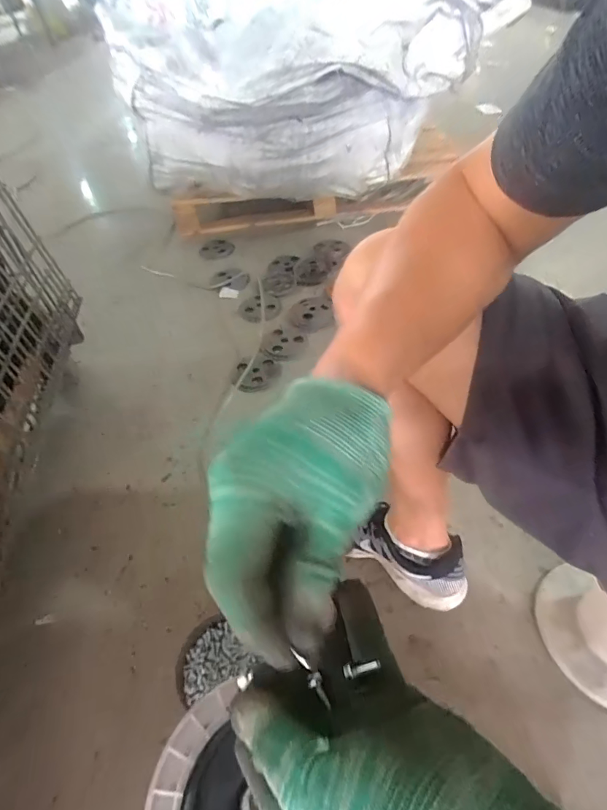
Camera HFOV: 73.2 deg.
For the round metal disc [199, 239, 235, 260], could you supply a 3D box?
[{"bbox_3d":[-0.315,-0.568,1.493,0.123,0.016,0.123,-2,49,3],"label":"round metal disc"}]

